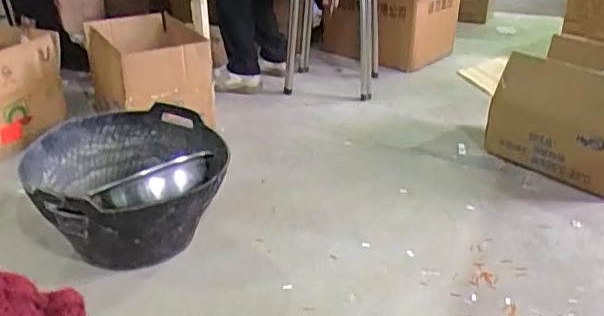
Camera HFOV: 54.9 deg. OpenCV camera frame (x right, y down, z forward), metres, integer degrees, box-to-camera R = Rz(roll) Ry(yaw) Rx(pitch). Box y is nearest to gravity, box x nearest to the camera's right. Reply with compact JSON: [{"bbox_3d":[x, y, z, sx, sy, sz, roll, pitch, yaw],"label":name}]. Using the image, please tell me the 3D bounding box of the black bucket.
[{"bbox_3d":[-0.385,0.069,1.312,0.394,0.243,0.429,0,27,0],"label":"black bucket"}]

